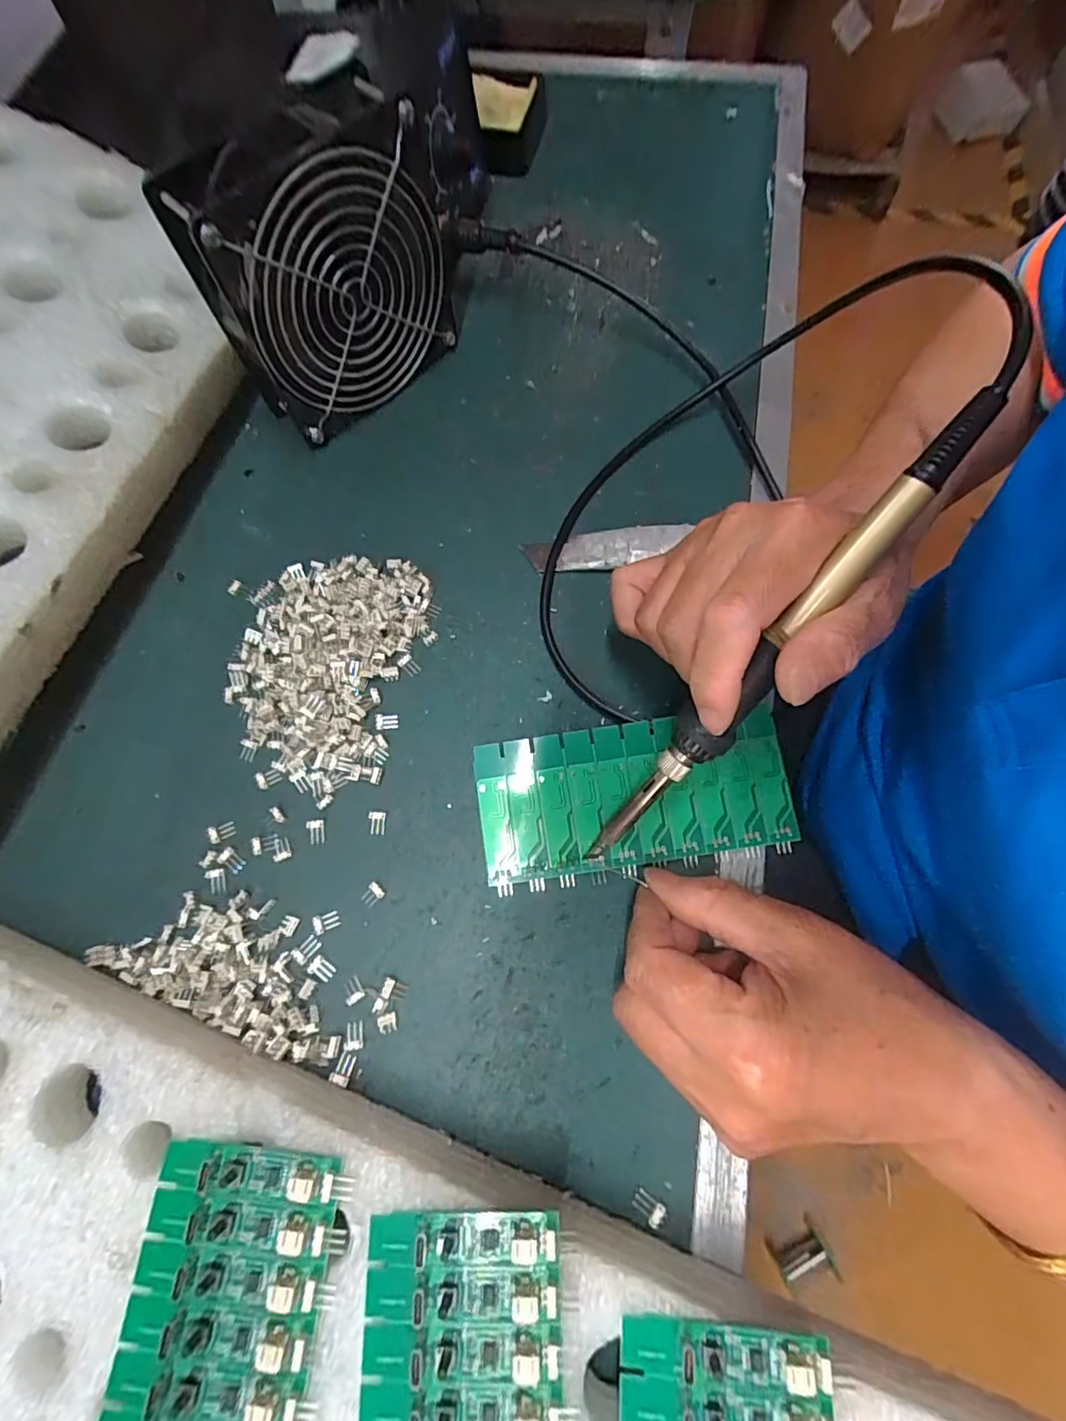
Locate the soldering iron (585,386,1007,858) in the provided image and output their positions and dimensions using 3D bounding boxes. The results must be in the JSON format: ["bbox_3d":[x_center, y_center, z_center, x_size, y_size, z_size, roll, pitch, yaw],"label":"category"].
[{"bbox_3d":[0.073,-0.003,0.209,0.020,0.017,0.174,42,113,16],"label":"soldering iron"}]

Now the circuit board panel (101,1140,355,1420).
[{"bbox_3d":[-0.102,0.216,0.166,0.064,0.011,0.137,4,68,3],"label":"circuit board panel"}]

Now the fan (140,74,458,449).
[{"bbox_3d":[-0.099,-0.226,0.289,0.133,0.120,0.048,-42,76,-12],"label":"fan"}]

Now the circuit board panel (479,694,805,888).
[{"bbox_3d":[0.045,0.038,0.251,0.138,0.013,0.063,-5,68,1],"label":"circuit board panel"}]

